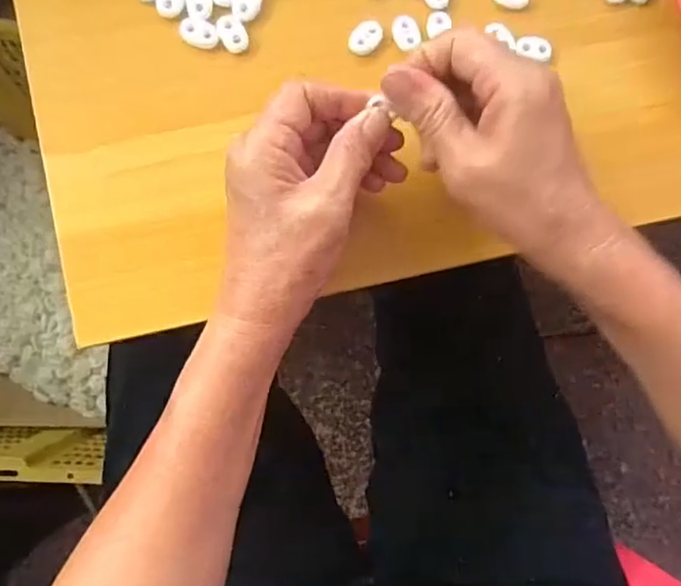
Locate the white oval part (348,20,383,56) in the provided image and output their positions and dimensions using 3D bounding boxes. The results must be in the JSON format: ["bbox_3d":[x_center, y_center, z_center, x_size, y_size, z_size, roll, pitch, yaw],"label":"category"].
[{"bbox_3d":[0.016,-0.155,0.357,0.017,0.004,0.023,39,81,1],"label":"white oval part"}]

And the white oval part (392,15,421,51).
[{"bbox_3d":[0.040,-0.159,0.357,0.016,0.004,0.022,-15,84,-7],"label":"white oval part"}]

